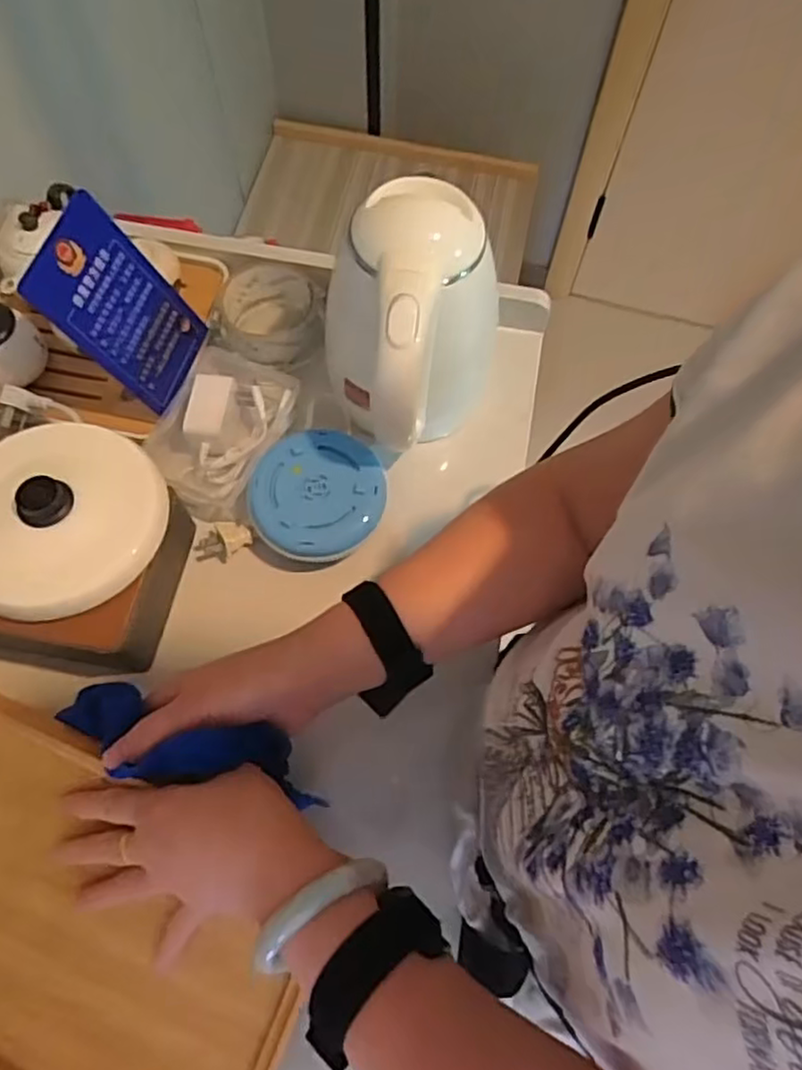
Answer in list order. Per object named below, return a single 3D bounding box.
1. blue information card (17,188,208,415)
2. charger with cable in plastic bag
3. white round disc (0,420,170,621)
[{"bbox_3d":[-0.215,-0.178,0.530,0.009,0.142,0.096,7,64,30],"label":"blue information card"},{"bbox_3d":[-0.155,-0.088,0.576,0.101,0.039,0.135,21,69,8],"label":"charger with cable in plastic bag"},{"bbox_3d":[-0.241,-0.019,0.479,0.138,0.033,0.141,0,67,-1],"label":"white round disc"}]

